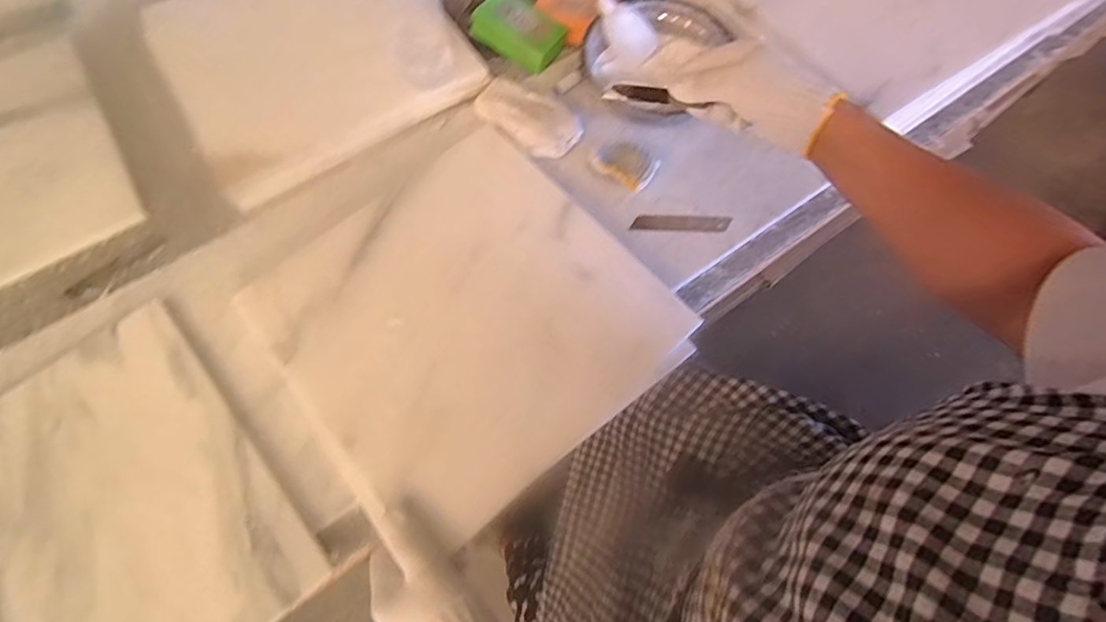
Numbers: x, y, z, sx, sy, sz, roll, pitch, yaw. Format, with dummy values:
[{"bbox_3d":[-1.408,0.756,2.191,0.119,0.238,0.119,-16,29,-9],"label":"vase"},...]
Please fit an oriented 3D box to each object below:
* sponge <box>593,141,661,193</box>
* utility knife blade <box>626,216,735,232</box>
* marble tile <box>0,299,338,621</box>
[{"bbox_3d":[0.075,-0.152,0.553,0.060,0.019,0.040,33,72,11],"label":"sponge"},{"bbox_3d":[0.128,-0.087,0.543,0.099,0.008,0.018,1,69,-1],"label":"utility knife blade"},{"bbox_3d":[-0.372,0.180,0.413,0.290,0.012,0.296,-39,73,-17],"label":"marble tile"}]

